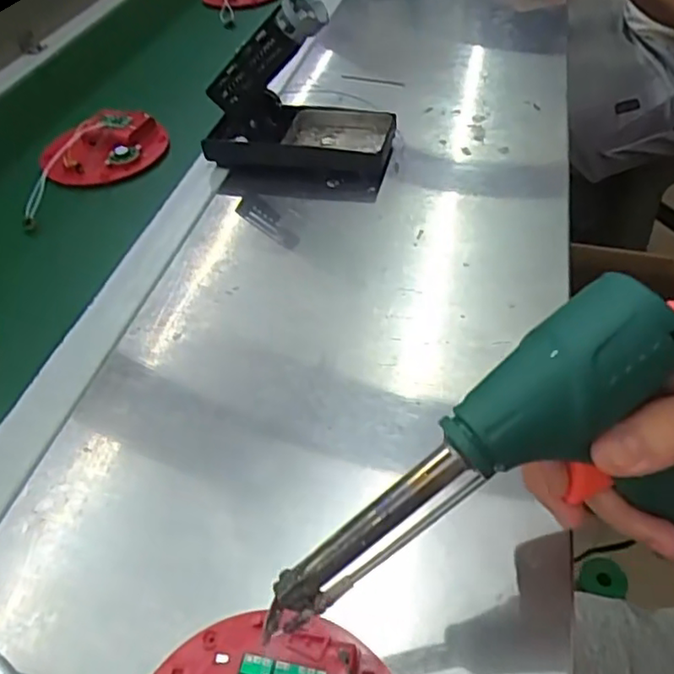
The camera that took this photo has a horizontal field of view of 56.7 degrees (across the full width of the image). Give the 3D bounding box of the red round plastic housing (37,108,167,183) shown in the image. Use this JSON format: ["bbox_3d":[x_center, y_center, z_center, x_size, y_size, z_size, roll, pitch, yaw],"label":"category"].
[{"bbox_3d":[-0.235,-0.192,0.631,0.122,0.027,0.104,-20,46,-13],"label":"red round plastic housing"}]

